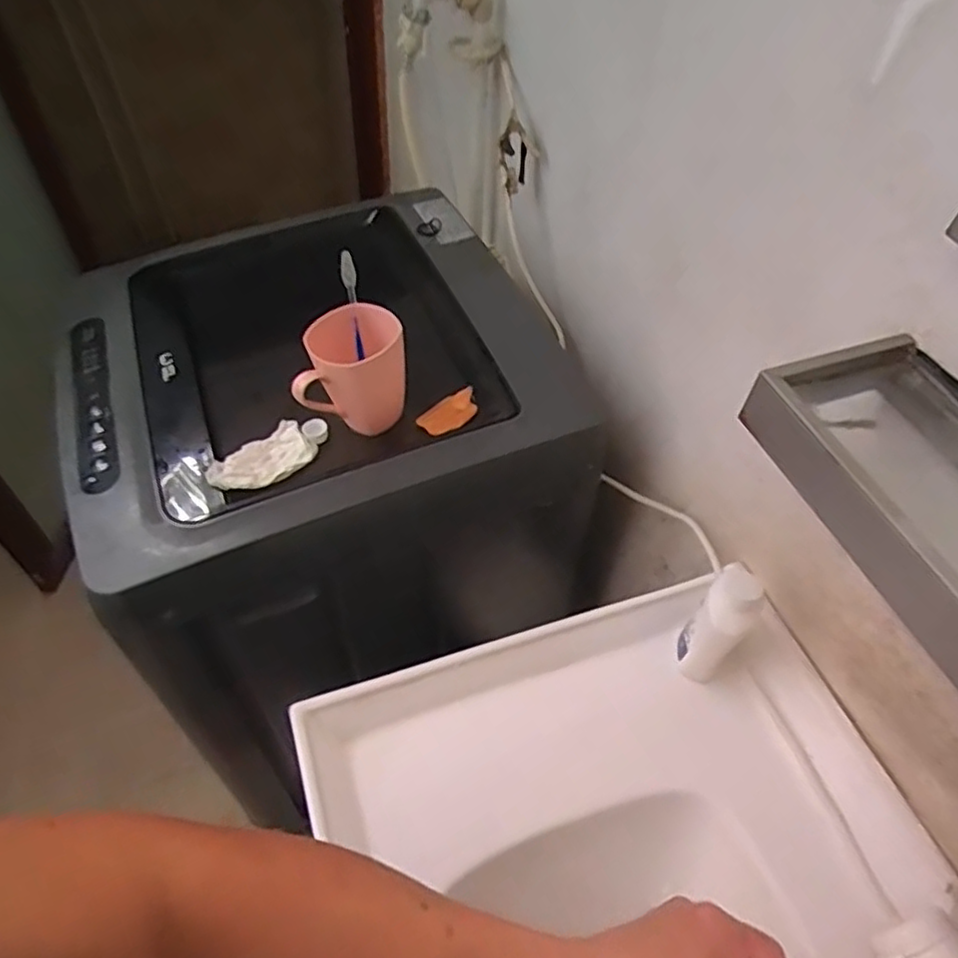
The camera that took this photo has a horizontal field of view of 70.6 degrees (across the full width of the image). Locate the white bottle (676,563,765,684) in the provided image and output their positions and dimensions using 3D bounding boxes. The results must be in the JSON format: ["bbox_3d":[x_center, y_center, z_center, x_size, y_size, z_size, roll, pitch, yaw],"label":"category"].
[{"bbox_3d":[0.216,0.130,0.612,0.051,0.112,0.055,35,57,23],"label":"white bottle"}]

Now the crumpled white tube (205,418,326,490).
[{"bbox_3d":[-0.210,-0.024,0.688,0.127,0.021,0.054,-35,61,-28],"label":"crumpled white tube"}]

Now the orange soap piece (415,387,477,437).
[{"bbox_3d":[-0.031,-0.070,0.725,0.069,0.017,0.039,-32,75,-11],"label":"orange soap piece"}]

